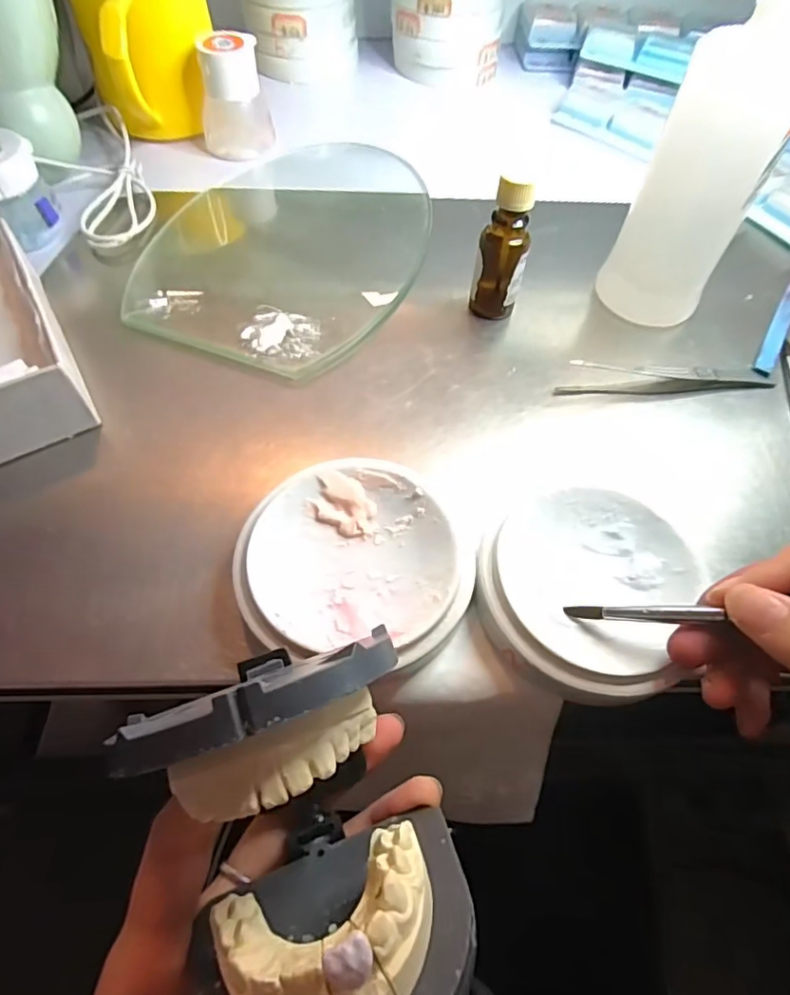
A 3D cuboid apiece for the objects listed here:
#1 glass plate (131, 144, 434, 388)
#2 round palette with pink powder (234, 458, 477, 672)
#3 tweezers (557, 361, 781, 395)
[{"bbox_3d":[-0.060,-0.172,0.355,0.155,0.013,0.242,12,60,8],"label":"glass plate"},{"bbox_3d":[-0.015,0.024,0.223,0.087,0.020,0.081,1,59,-2],"label":"round palette with pink powder"},{"bbox_3d":[0.145,-0.065,0.297,0.118,0.010,0.016,-2,59,-4],"label":"tweezers"}]

